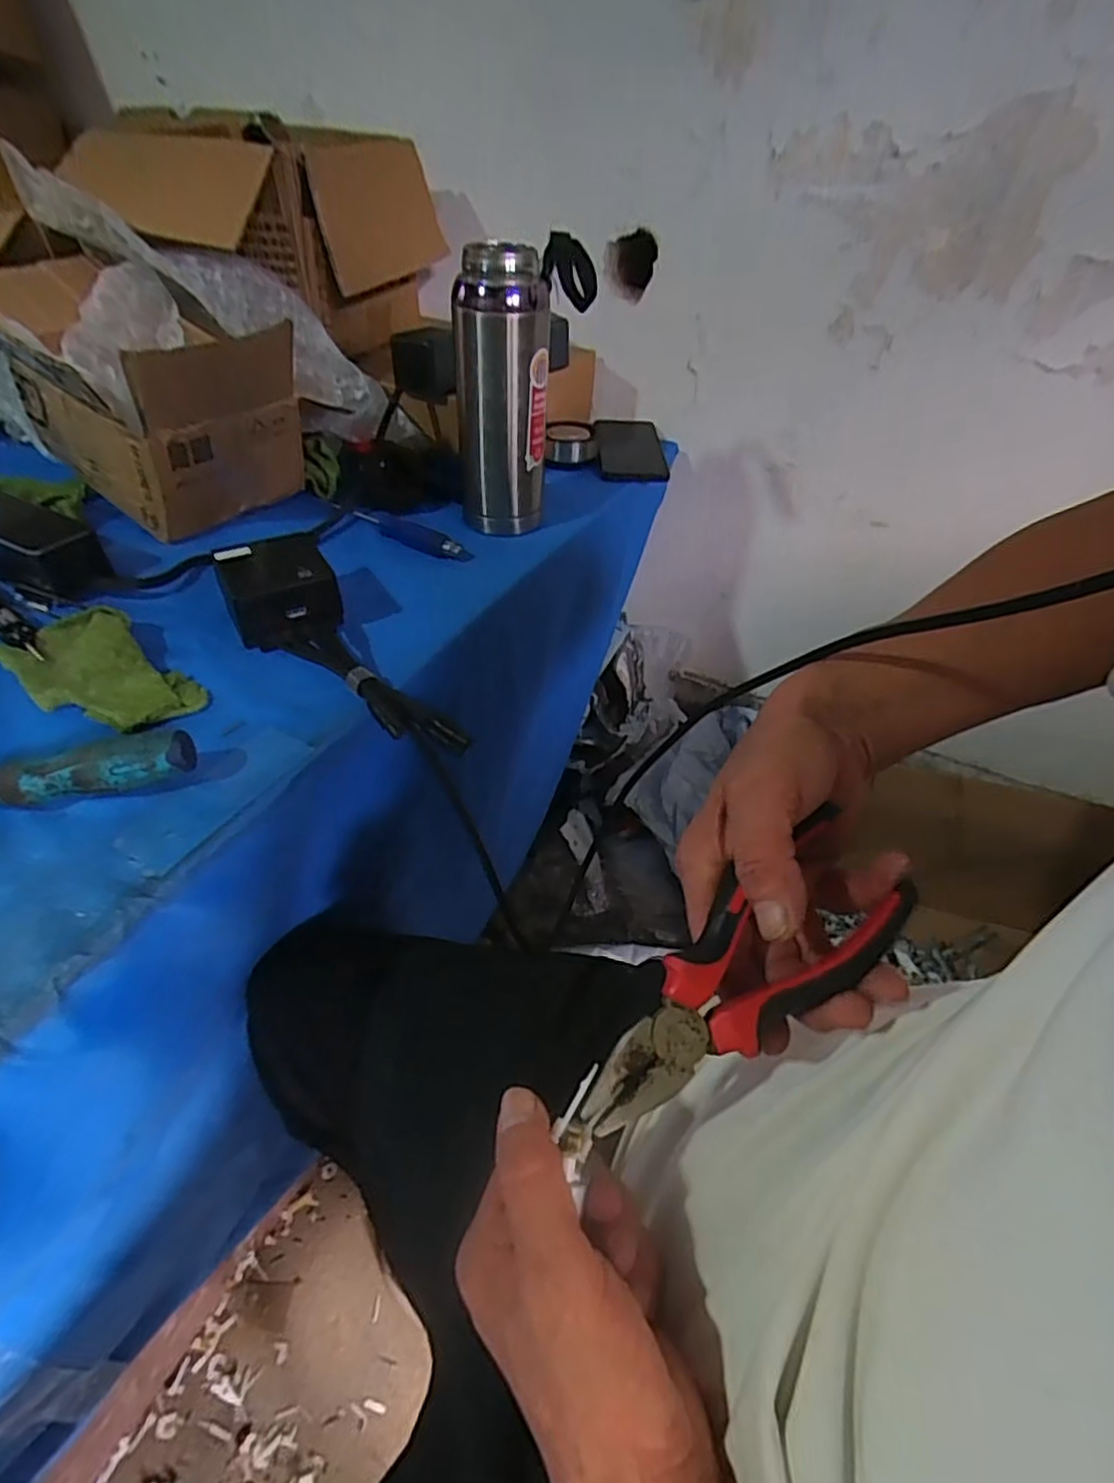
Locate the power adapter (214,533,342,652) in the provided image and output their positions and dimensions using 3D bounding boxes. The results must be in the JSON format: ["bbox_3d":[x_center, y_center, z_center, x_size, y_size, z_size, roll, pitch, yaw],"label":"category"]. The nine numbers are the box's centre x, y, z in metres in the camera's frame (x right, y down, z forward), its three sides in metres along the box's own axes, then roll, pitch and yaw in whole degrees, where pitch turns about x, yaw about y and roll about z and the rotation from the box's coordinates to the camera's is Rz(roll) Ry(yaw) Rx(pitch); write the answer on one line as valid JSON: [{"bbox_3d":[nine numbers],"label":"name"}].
[{"bbox_3d":[-0.208,-0.113,0.511,0.075,0.045,0.079,-19,48,-23],"label":"power adapter"}]

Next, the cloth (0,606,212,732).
[{"bbox_3d":[-0.313,-0.051,0.463,0.150,0.019,0.074,31,49,25],"label":"cloth"}]

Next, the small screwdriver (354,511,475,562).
[{"bbox_3d":[-0.138,-0.192,0.626,0.131,0.014,0.025,25,47,20],"label":"small screwdriver"}]

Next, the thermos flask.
[{"bbox_3d":[-0.049,-0.298,0.598,0.077,0.215,0.067,-2,44,-7],"label":"thermos flask"}]

